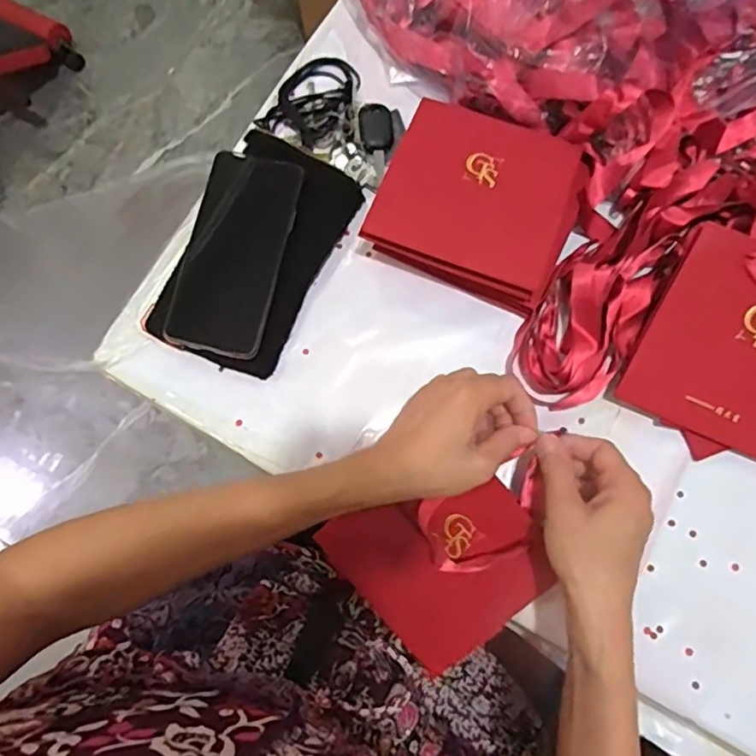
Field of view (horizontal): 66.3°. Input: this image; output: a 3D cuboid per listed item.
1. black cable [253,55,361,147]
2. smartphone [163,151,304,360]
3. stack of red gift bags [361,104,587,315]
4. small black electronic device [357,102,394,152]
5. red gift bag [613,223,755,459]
[{"bbox_3d":[-0.056,-0.257,0.528,0.075,0.020,0.092,21,79,5],"label":"black cable"},{"bbox_3d":[-0.119,-0.103,0.479,0.079,0.012,0.167,13,79,4],"label":"smartphone"},{"bbox_3d":[0.084,-0.146,0.468,0.149,0.031,0.145,22,75,4],"label":"stack of red gift bags"},{"bbox_3d":[-0.002,-0.224,0.515,0.030,0.011,0.043,-7,78,0],"label":"small black electronic device"},{"bbox_3d":[0.270,-0.020,0.421,0.140,0.006,0.138,24,104,4],"label":"red gift bag"}]

